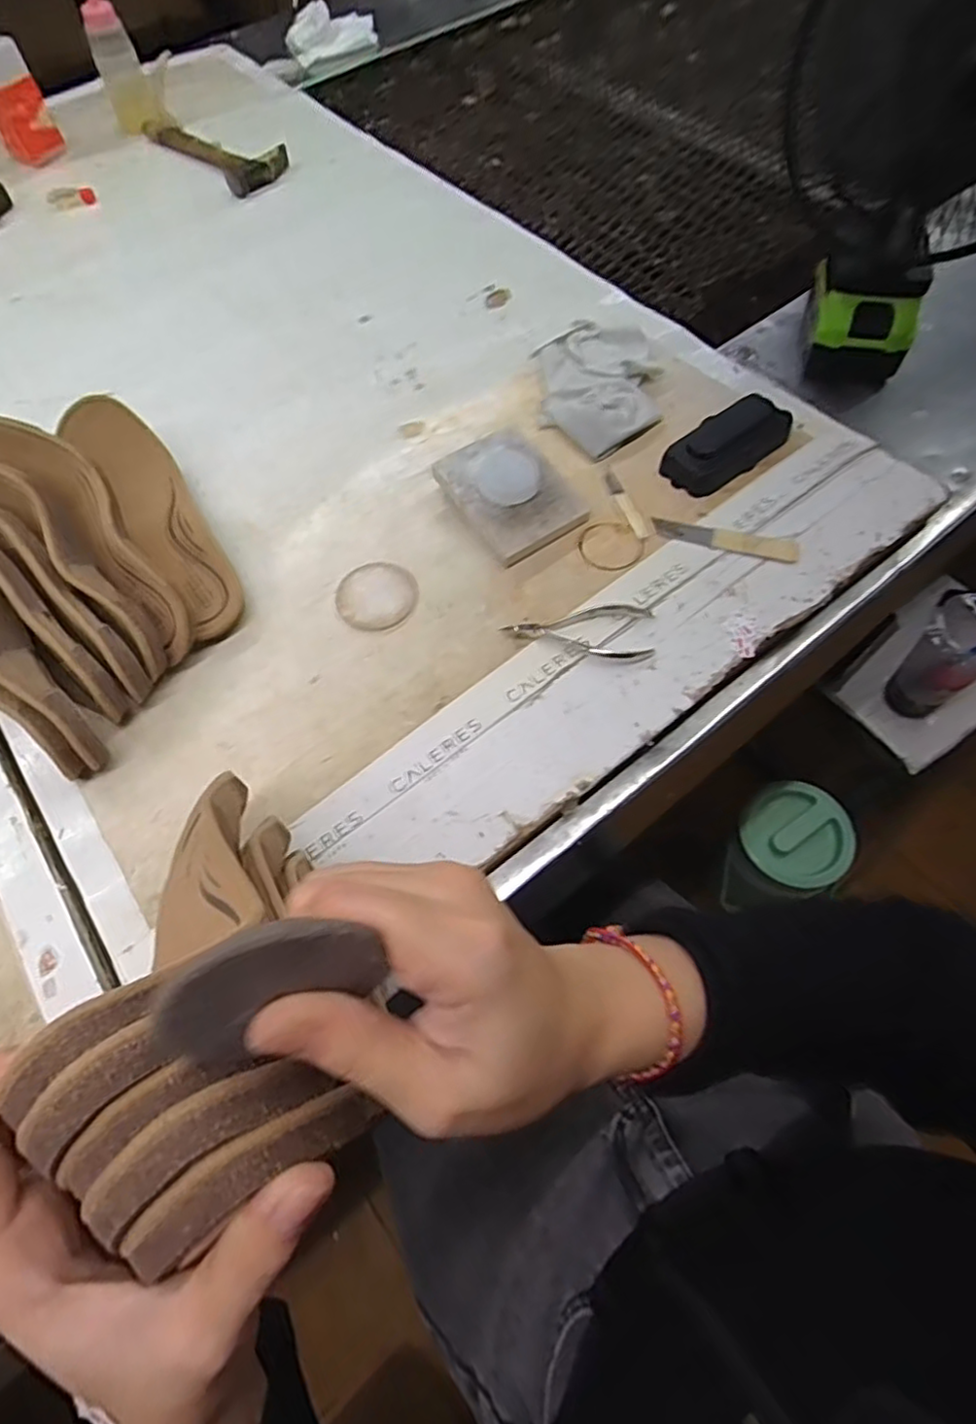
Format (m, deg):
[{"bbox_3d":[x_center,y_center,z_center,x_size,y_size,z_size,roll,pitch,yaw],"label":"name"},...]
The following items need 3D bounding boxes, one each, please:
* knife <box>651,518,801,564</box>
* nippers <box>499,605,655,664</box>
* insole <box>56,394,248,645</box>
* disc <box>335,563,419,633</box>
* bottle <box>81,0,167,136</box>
[{"bbox_3d":[0.175,-0.128,0.493,0.105,0.008,0.020,15,64,12],"label":"knife"},{"bbox_3d":[0.061,-0.053,0.451,0.098,0.009,0.044,-4,61,2],"label":"nippers"},{"bbox_3d":[-0.245,-0.147,0.498,0.058,0.043,0.218,-32,76,-13],"label":"insole"},{"bbox_3d":[-0.081,-0.087,0.488,0.057,0.004,0.058,-2,61,3],"label":"disc"},{"bbox_3d":[-0.444,-0.785,0.793,0.054,0.132,0.048,-25,63,-10],"label":"bottle"}]

